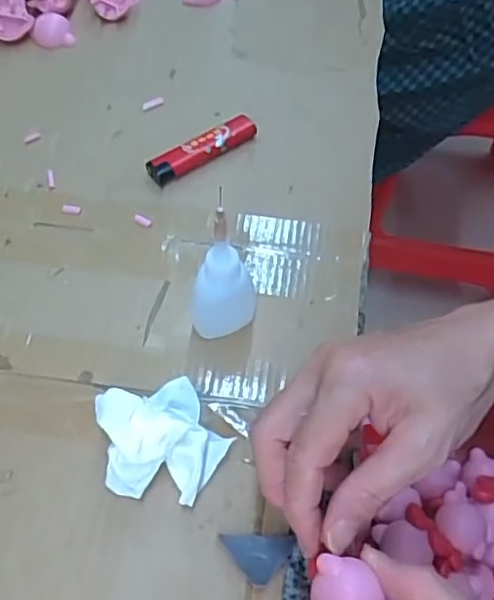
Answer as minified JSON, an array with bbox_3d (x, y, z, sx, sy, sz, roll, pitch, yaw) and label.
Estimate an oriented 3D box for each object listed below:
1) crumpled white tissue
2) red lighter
[{"bbox_3d":[-0.042,0.068,0.306,0.058,0.029,0.060,-22,63,-13],"label":"crumpled white tissue"},{"bbox_3d":[-0.029,-0.098,0.412,0.075,0.015,0.019,-29,65,-16],"label":"red lighter"}]

